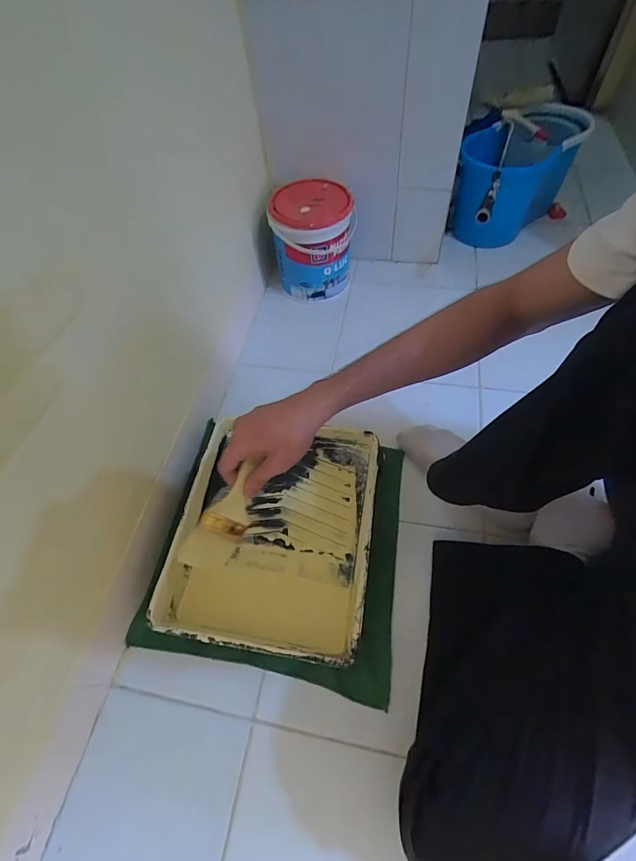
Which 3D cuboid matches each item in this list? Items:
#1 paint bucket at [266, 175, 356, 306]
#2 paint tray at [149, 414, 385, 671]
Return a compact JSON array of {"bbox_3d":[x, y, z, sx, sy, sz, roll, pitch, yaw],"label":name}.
[{"bbox_3d":[-0.009,-0.431,0.905,0.176,0.201,0.176,-2,57,3],"label":"paint bucket"},{"bbox_3d":[-0.075,0.153,0.617,0.309,0.073,0.348,6,58,8],"label":"paint tray"}]

